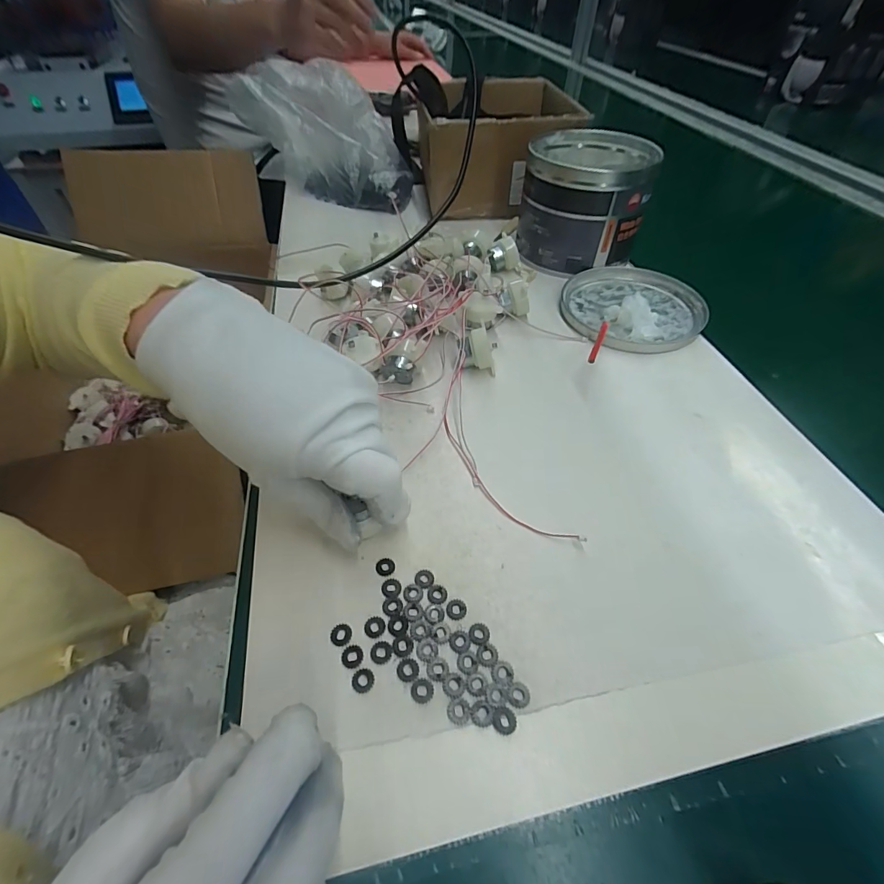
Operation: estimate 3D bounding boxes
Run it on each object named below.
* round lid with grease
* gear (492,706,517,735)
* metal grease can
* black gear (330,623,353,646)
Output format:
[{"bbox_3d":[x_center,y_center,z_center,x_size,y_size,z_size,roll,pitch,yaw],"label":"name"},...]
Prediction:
[{"bbox_3d":[0.182,-0.131,0.409,0.127,0.016,0.135,1,49,-1],"label":"round lid with grease"},{"bbox_3d":[0.029,0.126,0.191,0.011,0.004,0.010,-2,49,-3],"label":"gear"},{"bbox_3d":[0.150,-0.254,0.455,0.118,0.101,0.127,1,49,-1],"label":"metal grease can"},{"bbox_3d":[-0.051,0.097,0.215,0.011,0.004,0.010,1,49,-1],"label":"black gear"}]

